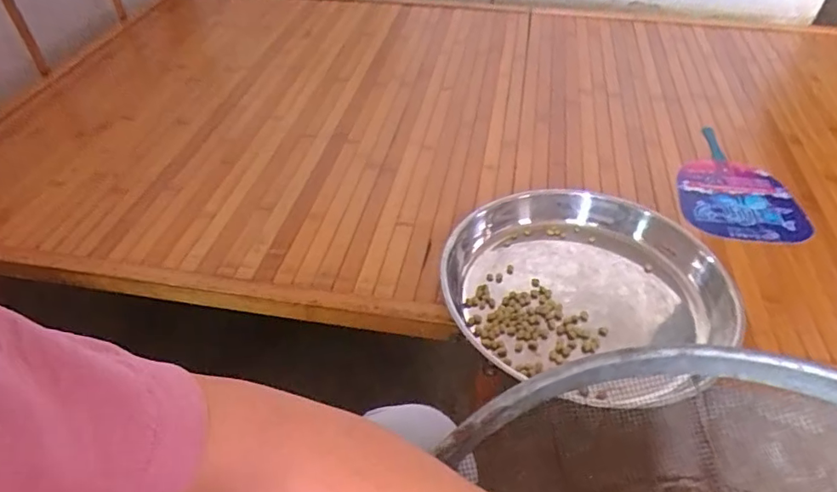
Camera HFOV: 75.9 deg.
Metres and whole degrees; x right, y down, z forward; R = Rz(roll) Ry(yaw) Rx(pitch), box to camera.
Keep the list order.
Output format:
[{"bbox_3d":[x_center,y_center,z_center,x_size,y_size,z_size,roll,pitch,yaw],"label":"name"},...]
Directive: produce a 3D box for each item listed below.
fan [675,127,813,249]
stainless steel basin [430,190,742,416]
[{"bbox_3d":[0.491,-0.103,0.841,0.173,0.012,0.283,7,46,8],"label":"fan"},{"bbox_3d":[0.201,0.041,0.645,0.316,0.072,0.287,27,52,24],"label":"stainless steel basin"}]

